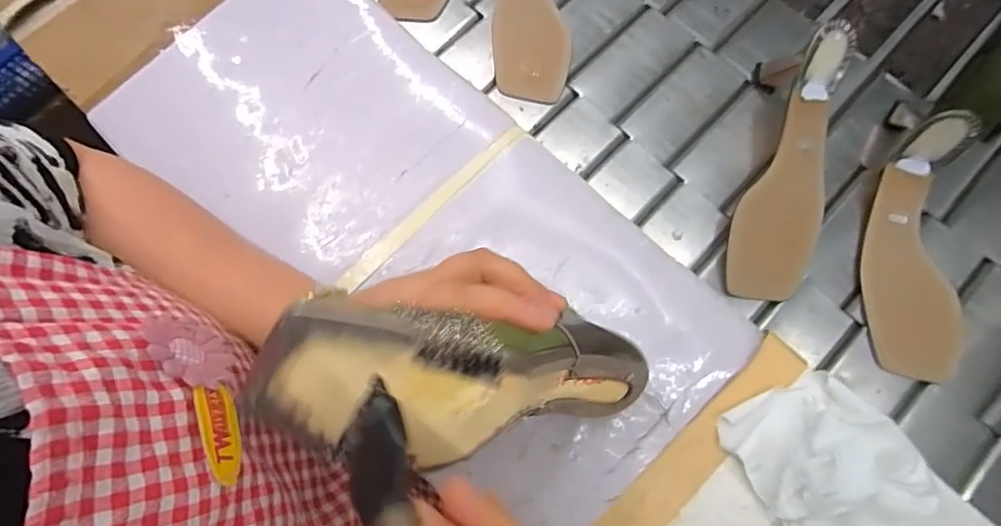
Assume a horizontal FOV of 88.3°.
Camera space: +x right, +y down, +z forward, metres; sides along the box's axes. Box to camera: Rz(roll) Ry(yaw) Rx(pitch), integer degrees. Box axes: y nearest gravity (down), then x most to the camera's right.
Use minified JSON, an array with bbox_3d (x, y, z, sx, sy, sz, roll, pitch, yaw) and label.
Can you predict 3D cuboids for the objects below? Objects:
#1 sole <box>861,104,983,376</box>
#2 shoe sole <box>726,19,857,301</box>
[{"bbox_3d":[0.350,-0.010,0.414,0.069,0.077,0.199,5,75,0],"label":"sole"},{"bbox_3d":[0.250,-0.082,0.452,0.071,0.070,0.227,14,88,2],"label":"shoe sole"}]

